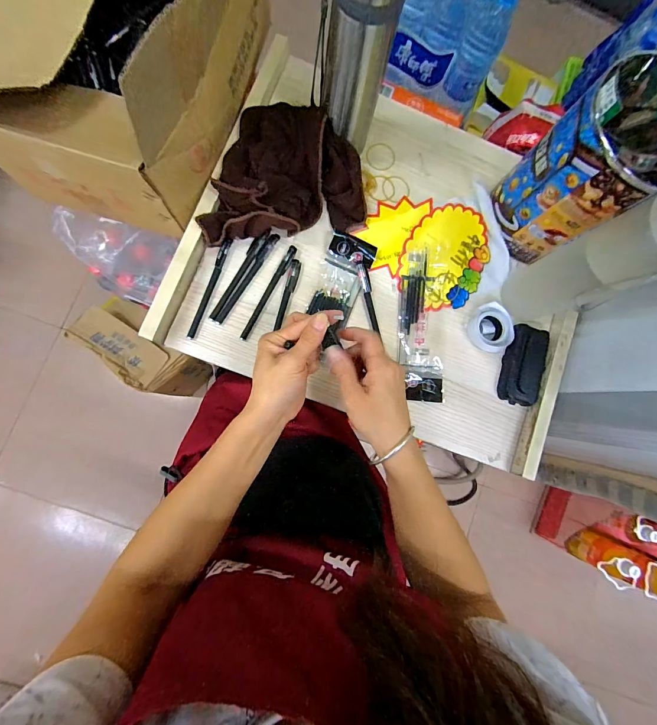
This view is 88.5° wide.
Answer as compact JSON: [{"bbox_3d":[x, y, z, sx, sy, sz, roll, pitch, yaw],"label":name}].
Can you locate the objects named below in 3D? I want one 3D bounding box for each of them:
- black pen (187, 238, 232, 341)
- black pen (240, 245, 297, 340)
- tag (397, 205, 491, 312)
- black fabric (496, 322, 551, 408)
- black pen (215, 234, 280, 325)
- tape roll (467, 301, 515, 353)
[{"bbox_3d":[-0.157,-0.097,0.443,0.013,0.013,0.137,19,84,-3],"label":"black pen"},{"bbox_3d":[-0.080,-0.094,0.450,0.012,0.006,0.142,28,83,-2],"label":"black pen"},{"bbox_3d":[0.166,-0.150,0.477,0.114,0.005,0.152,22,85,-3],"label":"tag"},{"bbox_3d":[0.272,0.003,0.467,0.057,0.020,0.109,15,84,-4],"label":"black fabric"},{"bbox_3d":[-0.107,-0.112,0.448,0.013,0.006,0.141,32,83,-2],"label":"black pen"},{"bbox_3d":[0.224,-0.046,0.467,0.052,0.020,0.066,-17,87,-7],"label":"tape roll"}]

